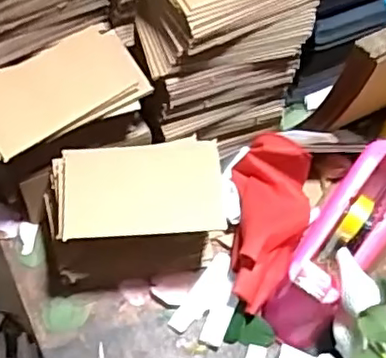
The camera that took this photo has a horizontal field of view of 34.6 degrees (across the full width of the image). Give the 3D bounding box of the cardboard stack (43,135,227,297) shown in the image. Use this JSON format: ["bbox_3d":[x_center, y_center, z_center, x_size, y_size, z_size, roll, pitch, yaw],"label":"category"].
[{"bbox_3d":[-0.062,0.035,0.605,0.169,0.109,0.106,-6,61,-6],"label":"cardboard stack"}]

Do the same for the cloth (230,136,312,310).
[{"bbox_3d":[0.081,0.041,0.622,0.077,0.046,0.173,4,61,0],"label":"cloth"}]

